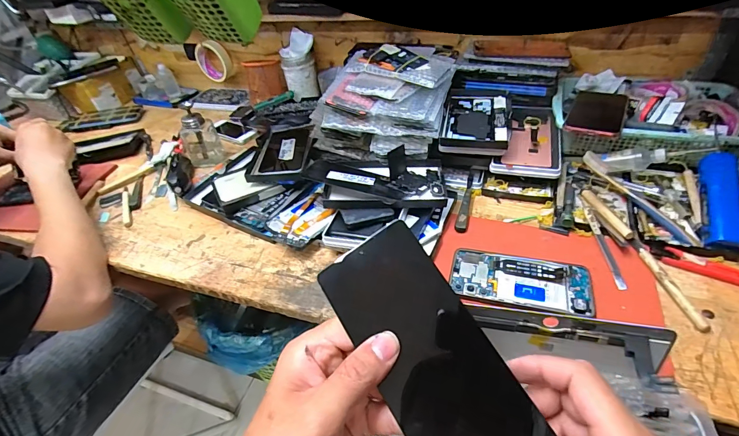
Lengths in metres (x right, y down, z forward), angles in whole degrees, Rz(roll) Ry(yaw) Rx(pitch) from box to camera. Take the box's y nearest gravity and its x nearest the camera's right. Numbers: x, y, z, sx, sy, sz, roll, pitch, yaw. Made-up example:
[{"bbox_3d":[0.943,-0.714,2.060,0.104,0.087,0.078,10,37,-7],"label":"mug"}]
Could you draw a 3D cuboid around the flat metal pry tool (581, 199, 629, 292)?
[{"bbox_3d":[0.304,0.025,0.486,0.011,0.010,0.157,-1,43,7],"label":"flat metal pry tool"}]

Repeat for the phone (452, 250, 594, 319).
[{"bbox_3d":[0.183,0.075,0.452,0.159,0.007,0.074,8,45,17],"label":"phone"}]

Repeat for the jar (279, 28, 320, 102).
[{"bbox_3d":[-0.159,-0.347,0.847,0.080,0.118,0.082,-13,43,-5],"label":"jar"}]

